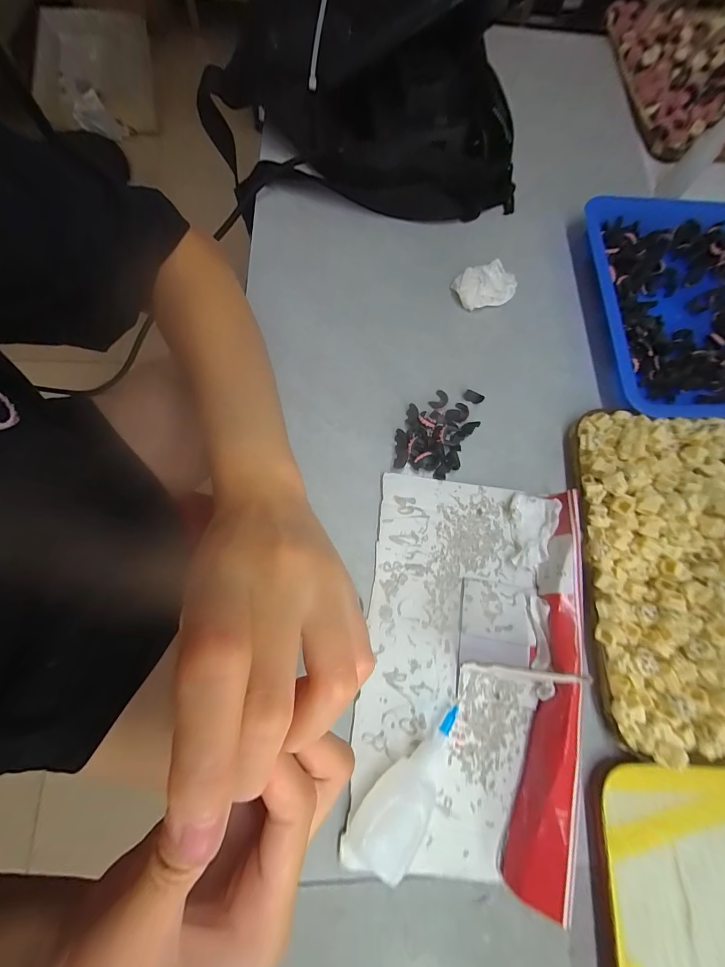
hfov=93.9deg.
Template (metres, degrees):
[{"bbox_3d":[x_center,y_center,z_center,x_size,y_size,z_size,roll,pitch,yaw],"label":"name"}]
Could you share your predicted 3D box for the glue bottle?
[{"bbox_3d":[0.028,0.175,0.200,0.032,0.025,0.087,36,78,8],"label":"glue bottle"}]

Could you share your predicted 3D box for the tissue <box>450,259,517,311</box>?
[{"bbox_3d":[0.105,-0.171,0.296,0.048,0.015,0.033,-20,77,-6],"label":"tissue"}]

